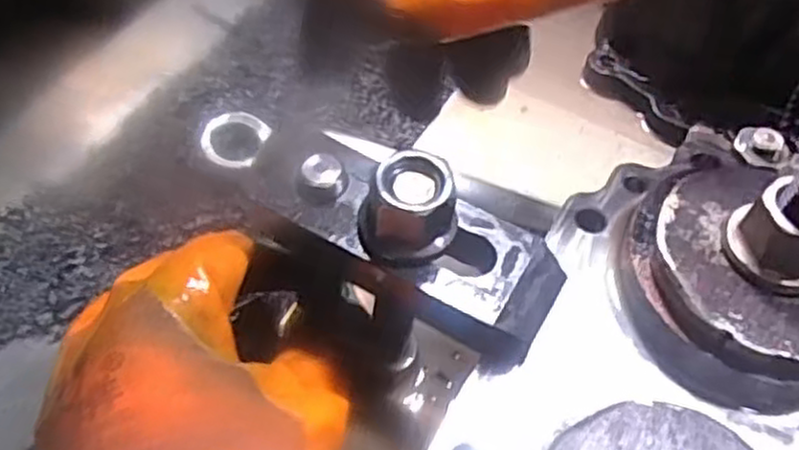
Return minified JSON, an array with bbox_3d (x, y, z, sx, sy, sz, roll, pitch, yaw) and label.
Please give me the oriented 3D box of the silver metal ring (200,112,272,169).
[{"bbox_3d":[-0.087,-0.046,0.394,0.030,0.009,0.032,17,54,7],"label":"silver metal ring"}]

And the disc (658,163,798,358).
[{"bbox_3d":[0.115,0.010,0.232,0.069,0.006,0.063,3,54,-4],"label":"disc"}]

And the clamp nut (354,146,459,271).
[{"bbox_3d":[0.002,-0.005,0.223,0.027,0.022,0.025,3,54,-4],"label":"clamp nut"}]

